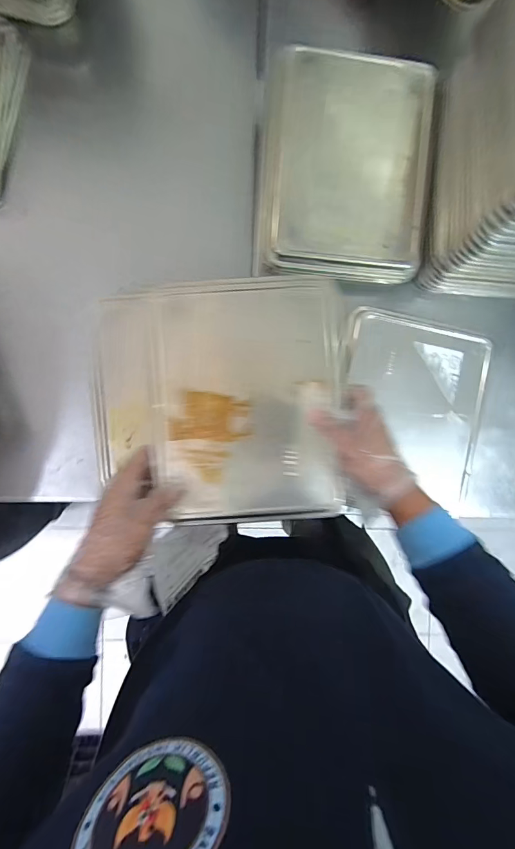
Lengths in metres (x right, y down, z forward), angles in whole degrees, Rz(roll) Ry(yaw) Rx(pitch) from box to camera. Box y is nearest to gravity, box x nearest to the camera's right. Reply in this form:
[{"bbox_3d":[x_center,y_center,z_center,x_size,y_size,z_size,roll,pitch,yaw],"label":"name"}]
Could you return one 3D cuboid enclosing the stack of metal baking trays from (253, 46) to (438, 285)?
[{"bbox_3d":[0.119,-0.344,0.555,0.227,0.081,0.267,3,92,-6],"label":"stack of metal baking trays"}]

